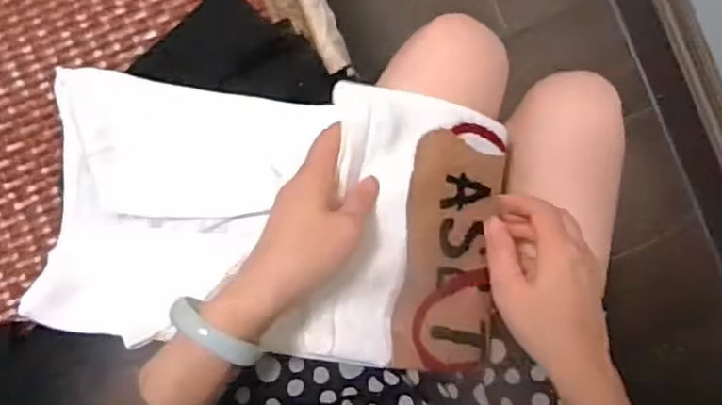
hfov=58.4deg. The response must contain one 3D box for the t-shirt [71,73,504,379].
[{"bbox_3d":[-0.055,0.009,0.473,0.329,0.078,0.197,7,87,1],"label":"t-shirt"}]

